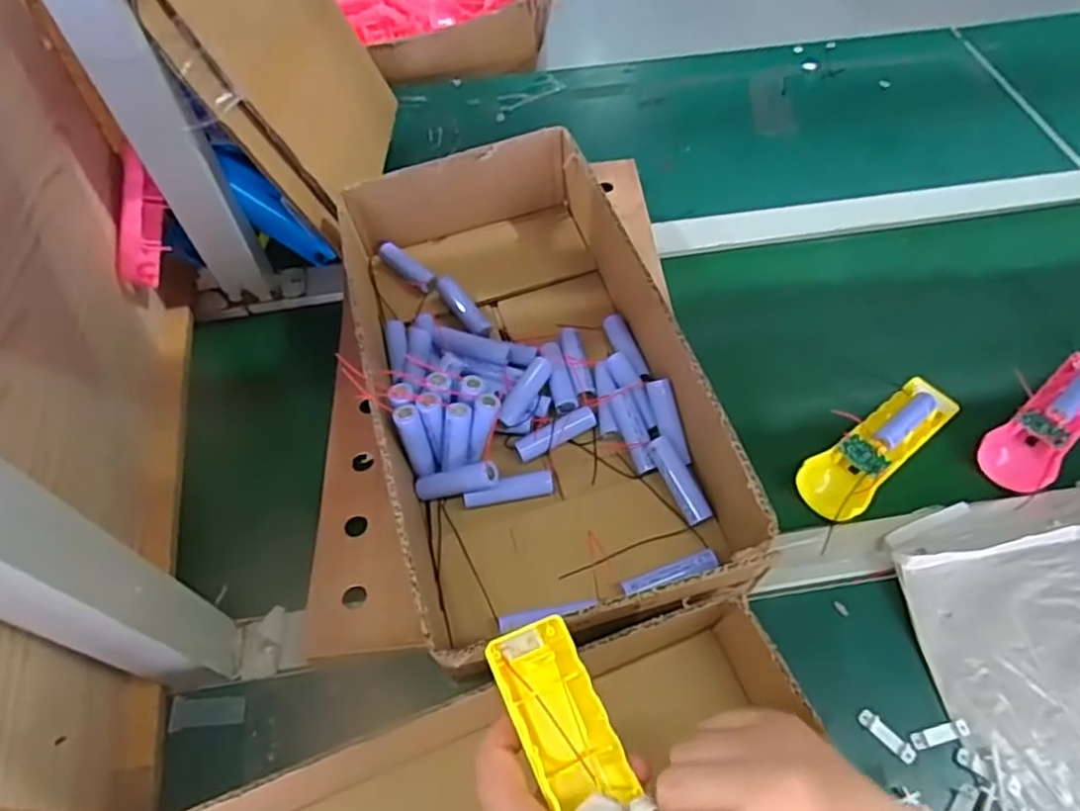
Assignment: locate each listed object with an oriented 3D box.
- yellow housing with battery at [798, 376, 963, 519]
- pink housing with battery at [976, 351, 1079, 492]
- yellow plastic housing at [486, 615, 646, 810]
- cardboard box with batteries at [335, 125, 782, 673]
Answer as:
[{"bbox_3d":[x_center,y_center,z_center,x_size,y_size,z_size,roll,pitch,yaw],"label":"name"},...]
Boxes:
[{"bbox_3d":[0.271,0.030,0.539,0.152,0.021,0.051,-33,63,-19],"label":"yellow housing with battery"},{"bbox_3d":[0.410,0.011,0.549,0.150,0.022,0.049,-38,65,-21],"label":"pink housing with battery"},{"bbox_3d":[0.025,0.176,0.311,0.046,0.027,0.157,-20,69,-11],"label":"yellow plastic housing"},{"bbox_3d":[-0.015,-0.024,0.525,0.218,0.102,0.414,-15,59,-8],"label":"cardboard box with batteries"}]

